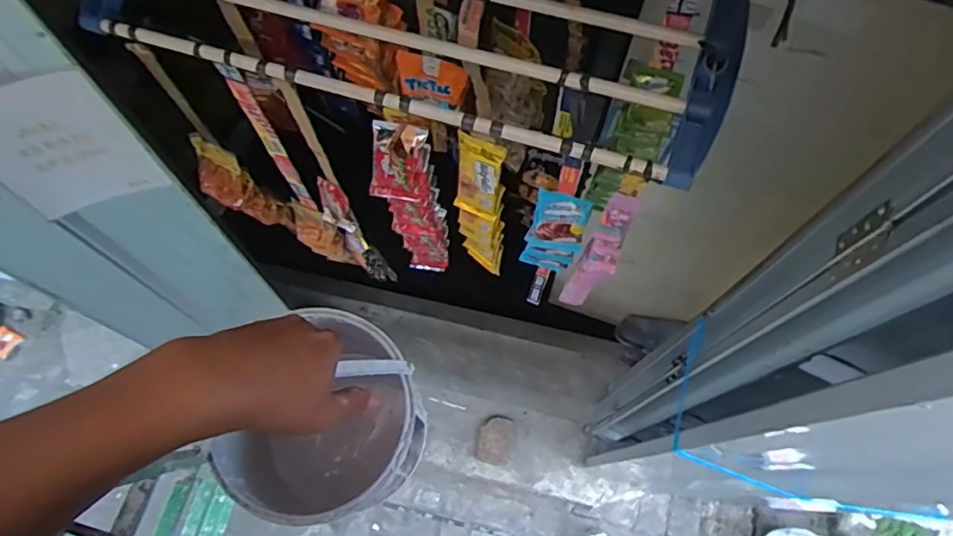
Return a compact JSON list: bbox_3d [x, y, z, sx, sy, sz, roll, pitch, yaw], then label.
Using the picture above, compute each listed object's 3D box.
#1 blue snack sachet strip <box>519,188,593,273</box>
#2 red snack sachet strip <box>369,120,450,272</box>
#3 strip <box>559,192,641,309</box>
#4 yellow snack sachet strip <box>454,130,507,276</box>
[{"bbox_3d":[0.111,-0.036,0.868,0.076,0.257,0.034,17,70,7],"label":"blue snack sachet strip"},{"bbox_3d":[-0.096,-0.076,0.933,0.086,0.459,0.062,-4,69,-1],"label":"red snack sachet strip"},{"bbox_3d":[0.174,0.001,0.896,0.053,0.423,0.042,17,70,7],"label":"strip"},{"bbox_3d":[0.006,-0.071,0.873,0.068,0.379,0.035,13,70,6],"label":"yellow snack sachet strip"}]

